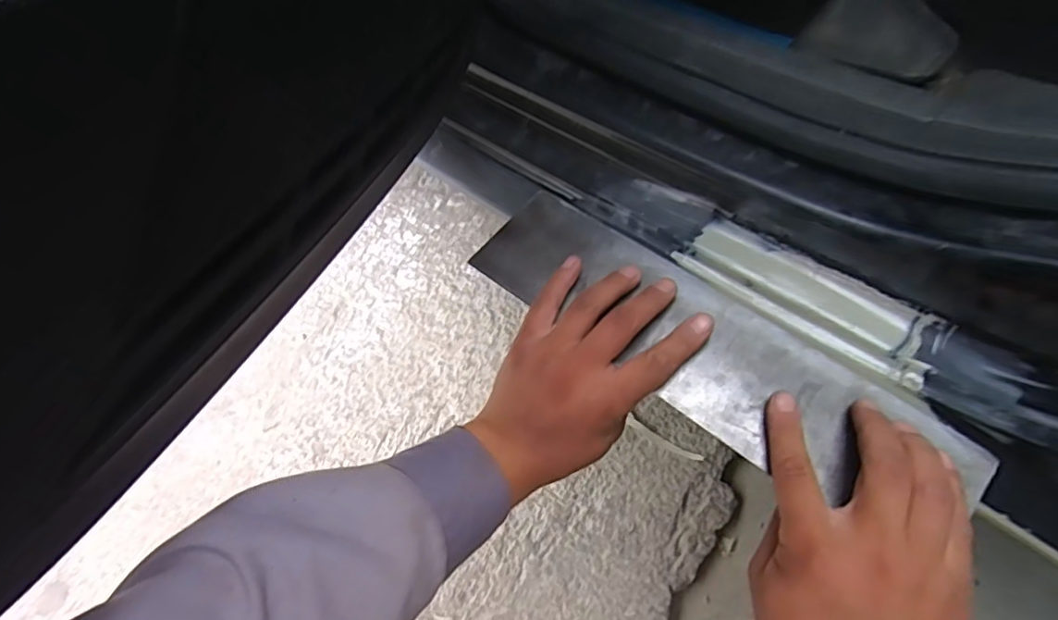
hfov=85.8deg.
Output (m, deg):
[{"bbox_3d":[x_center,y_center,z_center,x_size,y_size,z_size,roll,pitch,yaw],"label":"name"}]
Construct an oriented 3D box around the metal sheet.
[{"bbox_3d":[0.109,0.021,0.371,0.332,0.008,0.089,34,71,24],"label":"metal sheet"}]

